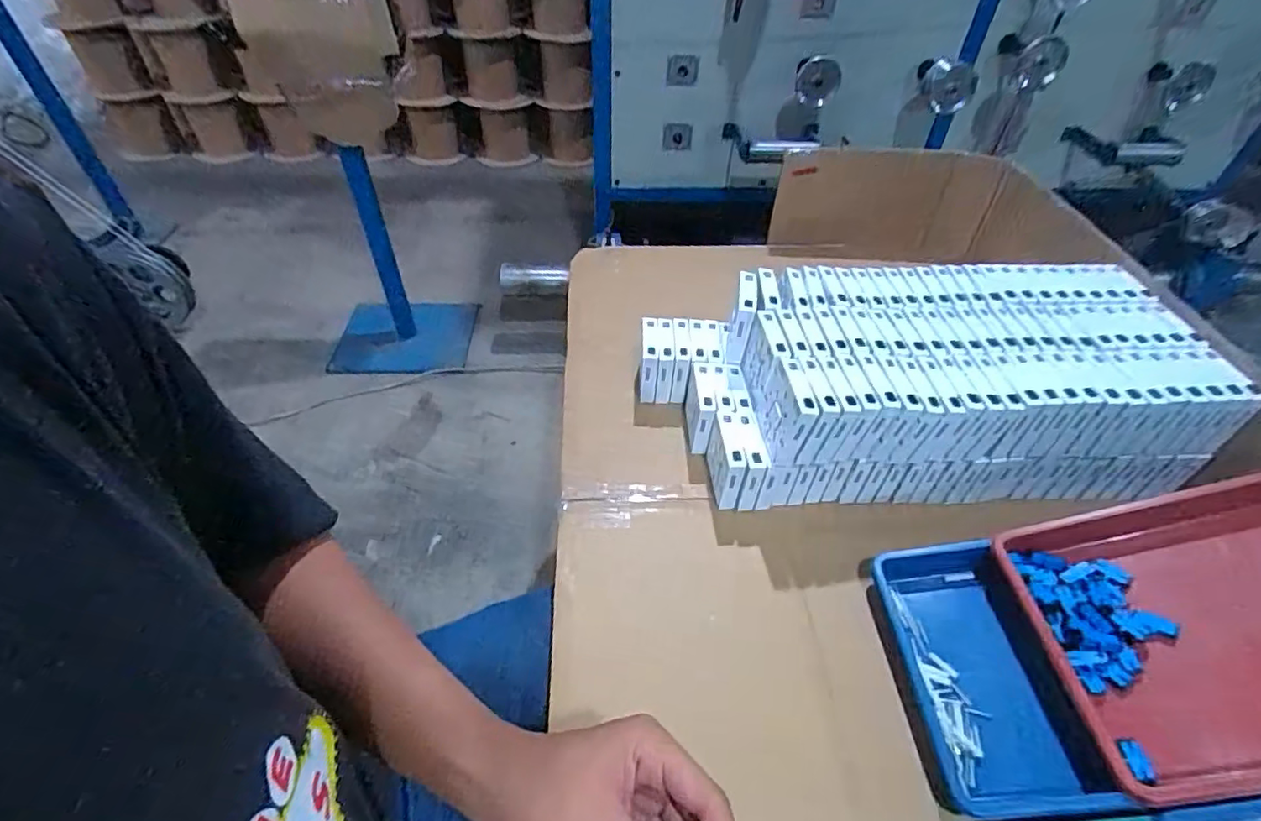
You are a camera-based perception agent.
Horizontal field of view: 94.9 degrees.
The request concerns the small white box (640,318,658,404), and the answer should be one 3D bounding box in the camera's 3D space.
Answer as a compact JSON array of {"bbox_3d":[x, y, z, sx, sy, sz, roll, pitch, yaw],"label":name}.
[{"bbox_3d":[0.025,-0.072,0.827,0.023,0.082,0.094,2,46,0],"label":"small white box"}]

